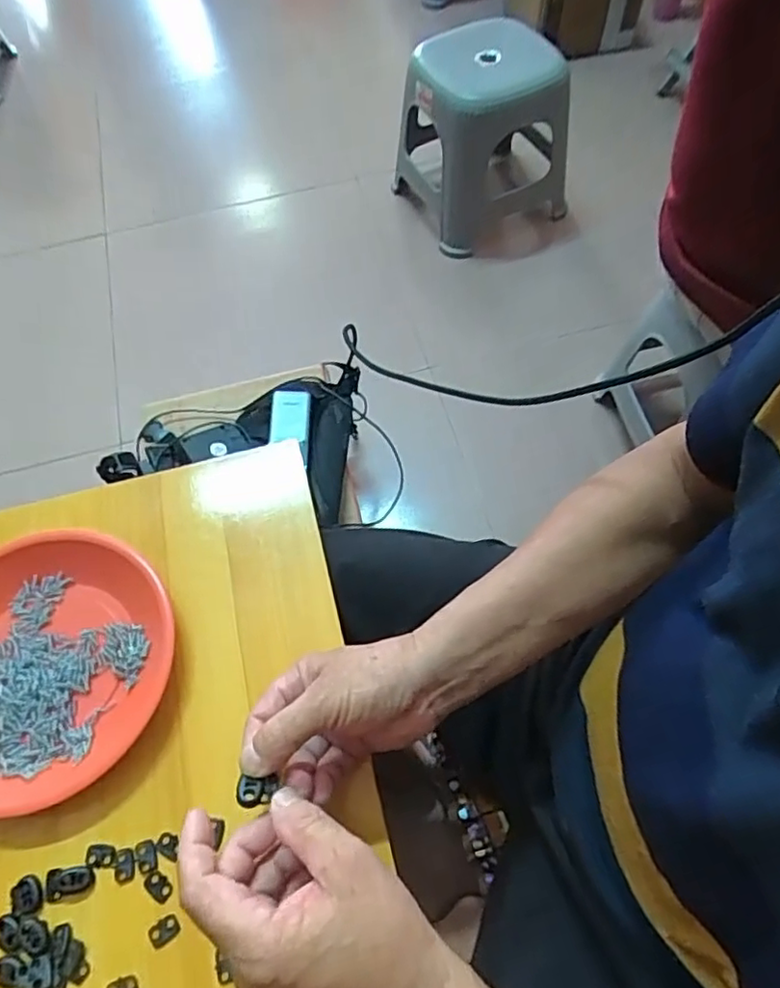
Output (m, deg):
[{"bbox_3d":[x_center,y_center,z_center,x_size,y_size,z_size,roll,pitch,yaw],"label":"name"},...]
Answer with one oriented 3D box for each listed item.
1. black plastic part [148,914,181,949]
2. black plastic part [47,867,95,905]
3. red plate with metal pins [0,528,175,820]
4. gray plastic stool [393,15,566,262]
[{"bbox_3d":[-0.138,0.267,0.382,0.018,0.004,0.013,-35,65,-14],"label":"black plastic part"},{"bbox_3d":[-0.203,0.245,0.393,0.029,0.004,0.018,-12,62,-3],"label":"black plastic part"},{"bbox_3d":[-0.251,0.122,0.449,0.190,0.031,0.176,-2,62,3],"label":"red plate with metal pins"},{"bbox_3d":[0.204,-0.772,1.358,0.324,0.327,0.288,-21,62,-8],"label":"gray plastic stool"}]

